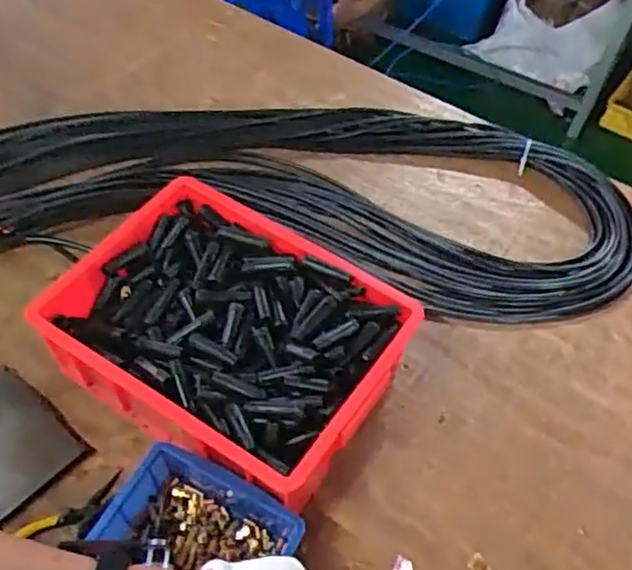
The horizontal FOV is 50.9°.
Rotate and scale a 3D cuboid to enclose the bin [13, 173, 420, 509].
[{"bbox_3d":[-0.117,0.077,0.901,0.421,0.152,0.309,28,55,16],"label":"bin"}]

